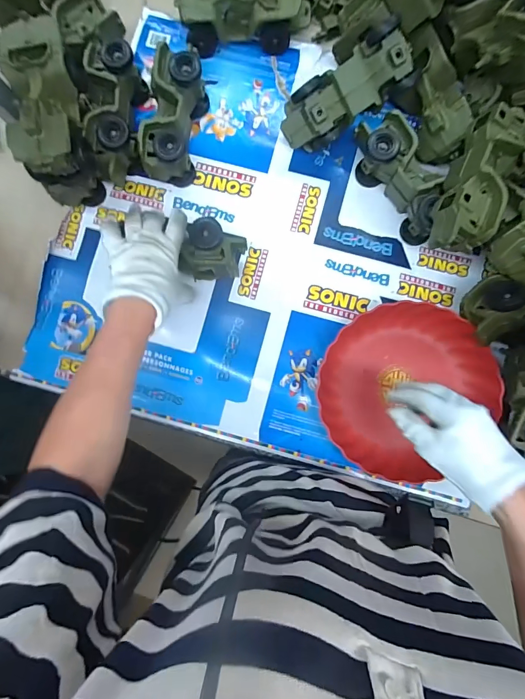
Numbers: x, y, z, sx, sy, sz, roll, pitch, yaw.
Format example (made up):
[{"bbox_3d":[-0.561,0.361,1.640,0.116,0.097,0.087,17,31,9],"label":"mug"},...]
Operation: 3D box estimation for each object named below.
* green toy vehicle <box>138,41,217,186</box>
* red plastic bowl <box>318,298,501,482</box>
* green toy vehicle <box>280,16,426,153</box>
[{"bbox_3d":[-0.128,-0.339,0.542,0.065,0.083,0.177,9,88,3],"label":"green toy vehicle"},{"bbox_3d":[0.197,0.052,0.529,0.234,0.057,0.225,0,88,2],"label":"red plastic bowl"},{"bbox_3d":[0.115,-0.357,0.513,0.190,0.070,0.086,-29,106,20],"label":"green toy vehicle"}]

